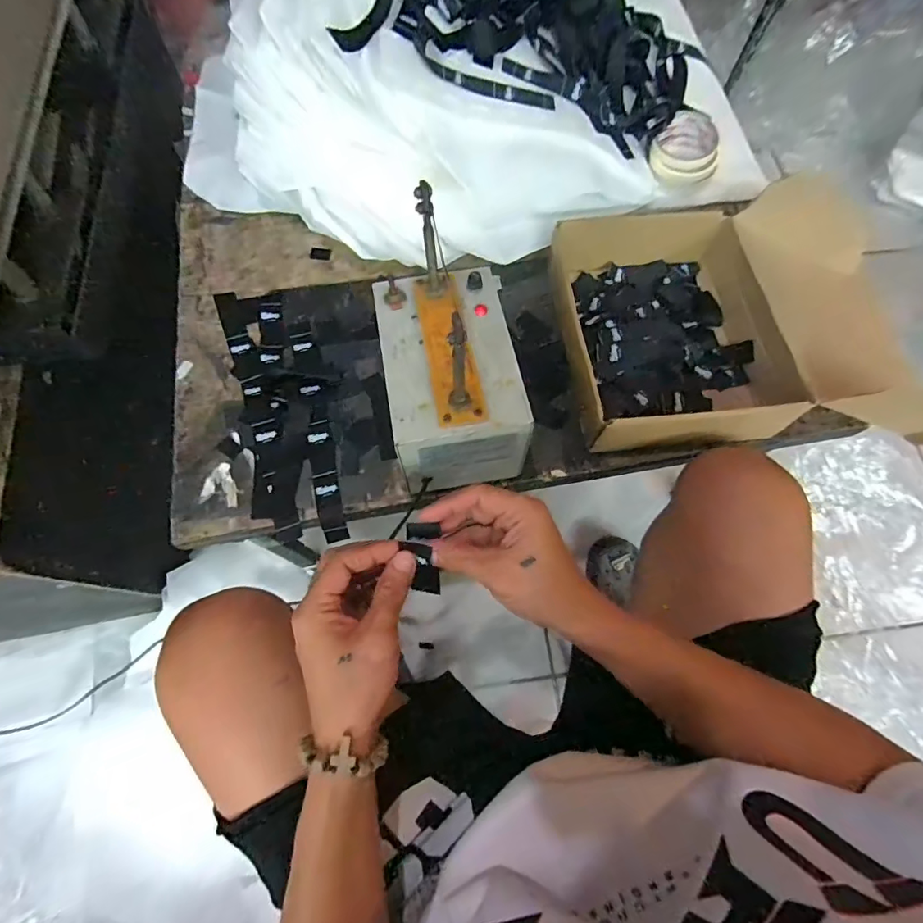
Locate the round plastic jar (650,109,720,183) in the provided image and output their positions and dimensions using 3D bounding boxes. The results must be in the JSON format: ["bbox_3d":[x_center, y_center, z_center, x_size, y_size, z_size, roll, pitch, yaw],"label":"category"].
[{"bbox_3d":[0.301,-0.413,0.629,0.083,0.033,0.102,32,72,10],"label":"round plastic jar"}]

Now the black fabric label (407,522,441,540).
[{"bbox_3d":[-0.029,0.052,0.355,0.023,0.004,0.012,0,87,-7],"label":"black fabric label"}]

